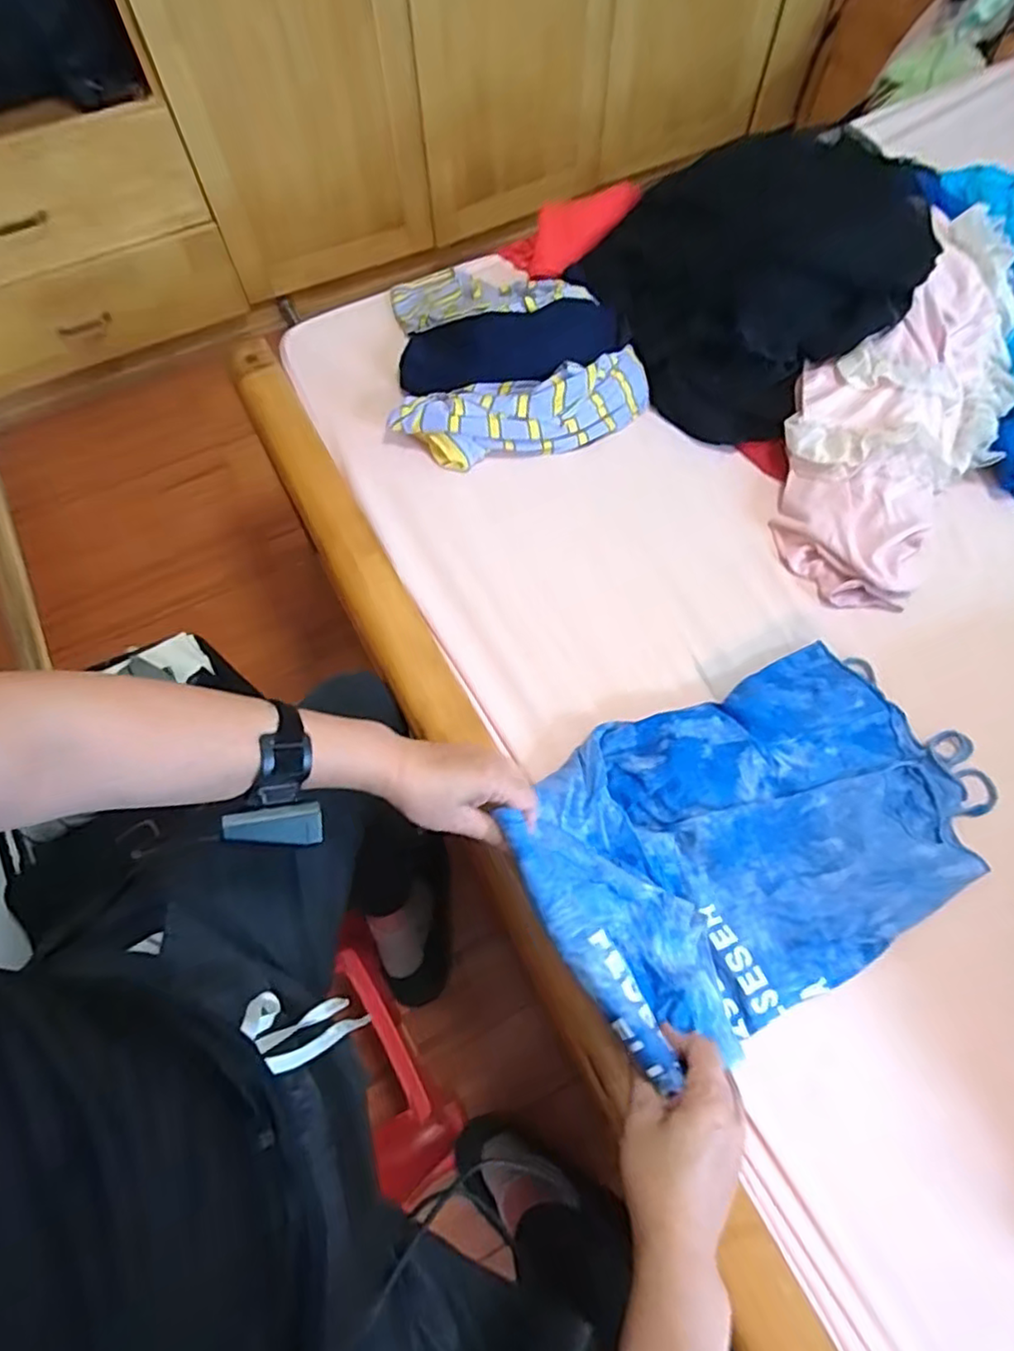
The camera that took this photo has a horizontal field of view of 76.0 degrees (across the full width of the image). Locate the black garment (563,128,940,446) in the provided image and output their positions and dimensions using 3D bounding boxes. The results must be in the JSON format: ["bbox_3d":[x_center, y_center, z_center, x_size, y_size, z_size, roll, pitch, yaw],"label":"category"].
[{"bbox_3d":[0.337,-0.581,0.924,0.419,0.145,0.455,36,71,16],"label":"black garment"}]

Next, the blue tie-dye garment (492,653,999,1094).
[{"bbox_3d":[0.241,0.129,0.599,0.454,0.118,0.292,-29,68,-12],"label":"blue tie-dye garment"}]

